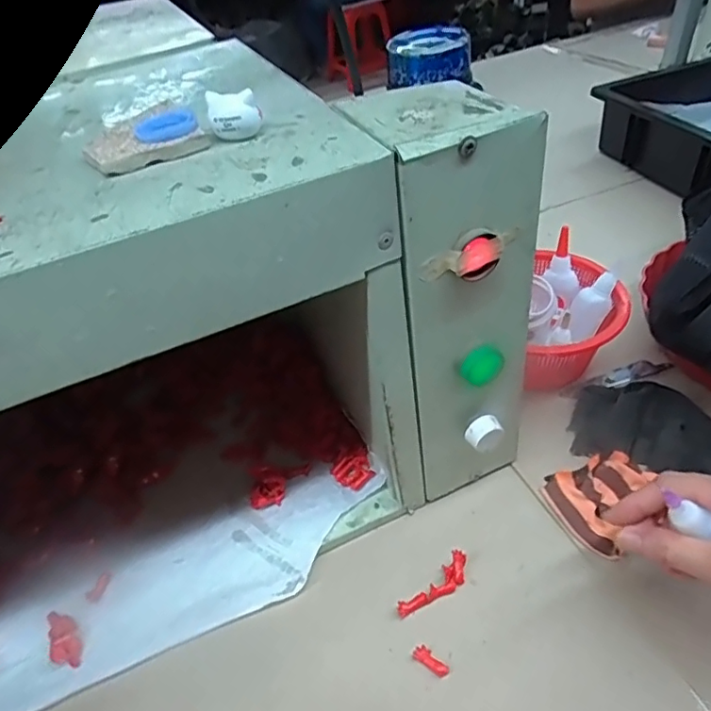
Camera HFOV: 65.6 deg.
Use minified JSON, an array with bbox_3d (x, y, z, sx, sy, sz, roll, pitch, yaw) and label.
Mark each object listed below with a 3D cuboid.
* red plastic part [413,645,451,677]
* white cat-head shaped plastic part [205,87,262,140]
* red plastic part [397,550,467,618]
[{"bbox_3d":[0.049,0.198,0.358,0.025,0.008,0.010,26,52,30],"label":"red plastic part"},{"bbox_3d":[-0.059,-0.119,0.272,0.025,0.019,0.018,-13,42,-4],"label":"white cat-head shaped plastic part"},{"bbox_3d":[0.056,0.163,0.389,0.060,0.015,0.018,-30,46,-22],"label":"red plastic part"}]

